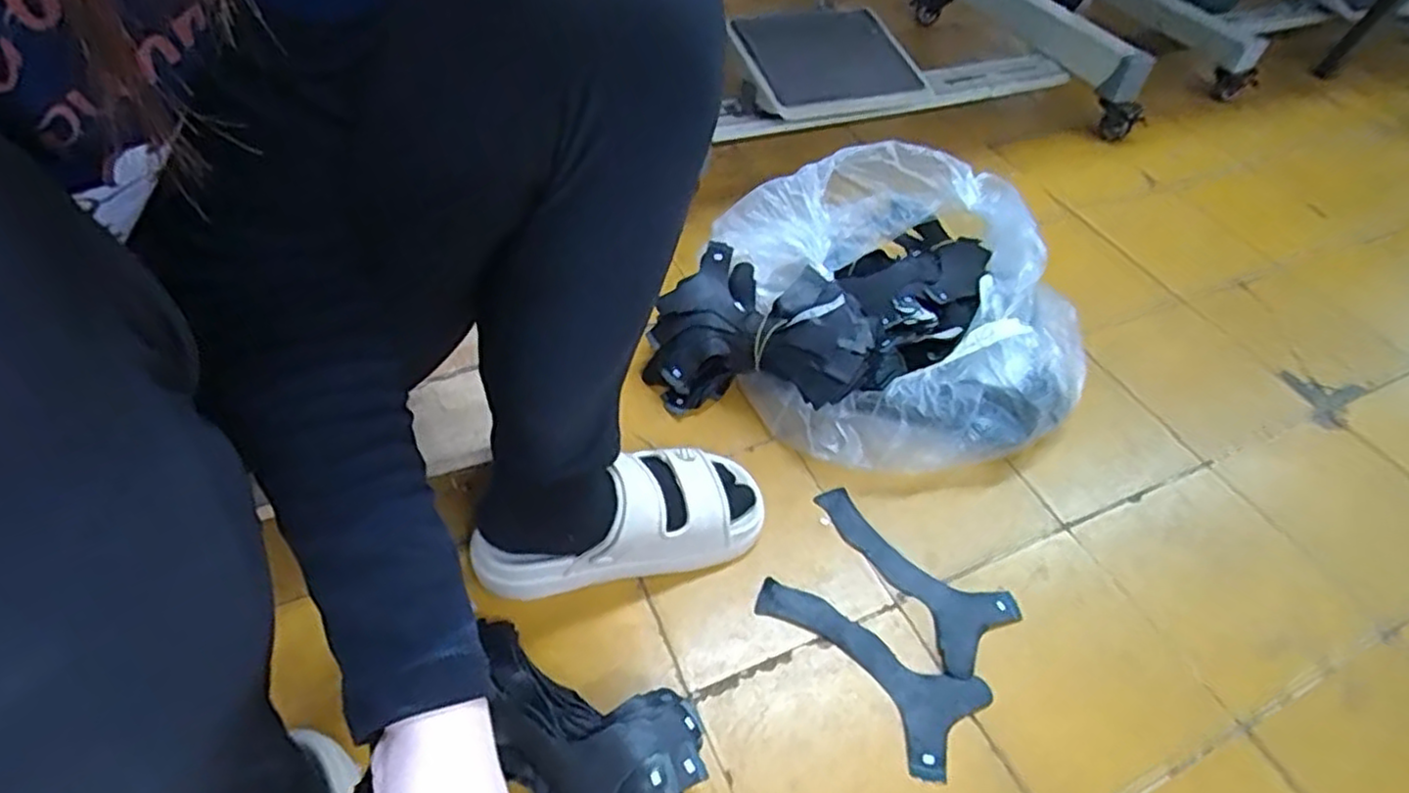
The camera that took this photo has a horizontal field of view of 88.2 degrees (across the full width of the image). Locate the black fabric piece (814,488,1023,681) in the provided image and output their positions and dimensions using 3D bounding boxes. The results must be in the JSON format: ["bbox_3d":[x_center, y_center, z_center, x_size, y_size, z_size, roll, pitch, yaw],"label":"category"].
[{"bbox_3d":[0.195,0.149,0.666,0.090,0.009,0.197,-21,55,-23],"label":"black fabric piece"}]

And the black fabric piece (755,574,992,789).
[{"bbox_3d":[0.130,0.217,0.606,0.193,0.006,0.090,35,54,22],"label":"black fabric piece"}]

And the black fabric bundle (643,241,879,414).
[{"bbox_3d":[0.058,-0.057,0.757,0.222,0.113,0.136,13,49,5],"label":"black fabric bundle"}]

